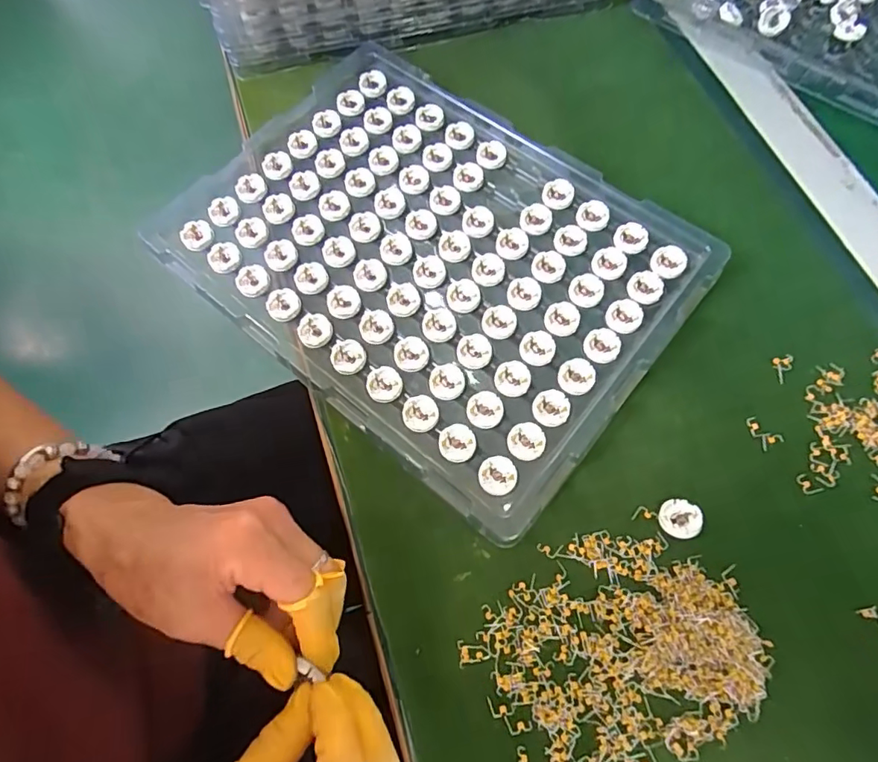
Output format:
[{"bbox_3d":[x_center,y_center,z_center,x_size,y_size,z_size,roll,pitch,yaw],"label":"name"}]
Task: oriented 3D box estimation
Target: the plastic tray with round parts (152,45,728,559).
[{"bbox_3d":[-0.009,-0.094,0.376,0.345,0.014,0.254,38,74,14],"label":"plastic tray with round parts"}]

